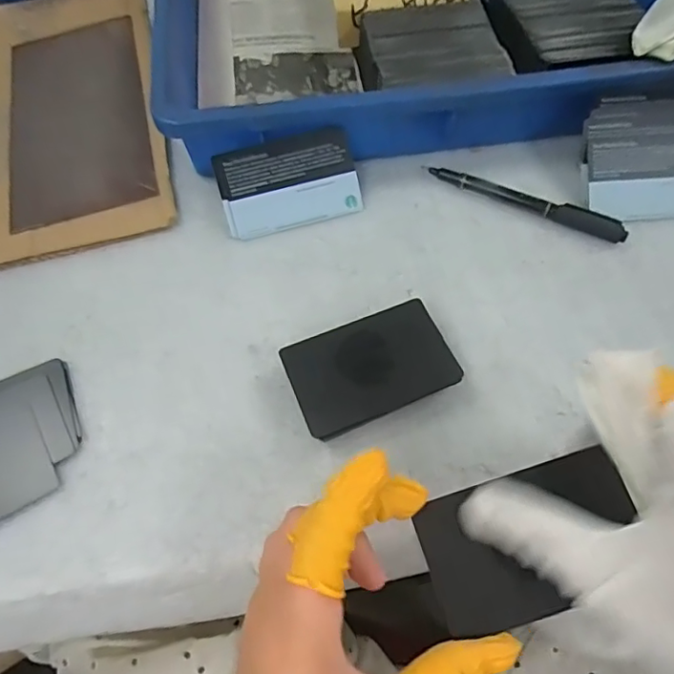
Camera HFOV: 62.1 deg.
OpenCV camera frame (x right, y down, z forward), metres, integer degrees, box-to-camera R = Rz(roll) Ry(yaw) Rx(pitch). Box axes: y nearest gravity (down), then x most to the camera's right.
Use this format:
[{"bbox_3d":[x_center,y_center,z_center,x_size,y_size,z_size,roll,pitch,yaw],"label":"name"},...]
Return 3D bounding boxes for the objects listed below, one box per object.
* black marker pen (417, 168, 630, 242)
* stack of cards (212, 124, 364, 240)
[{"bbox_3d":[0.123,-0.090,0.366,0.129,0.009,0.015,24,68,11],"label":"black marker pen"},{"bbox_3d":[-0.031,-0.099,0.362,0.087,0.004,0.054,-16,107,-7],"label":"stack of cards"}]

